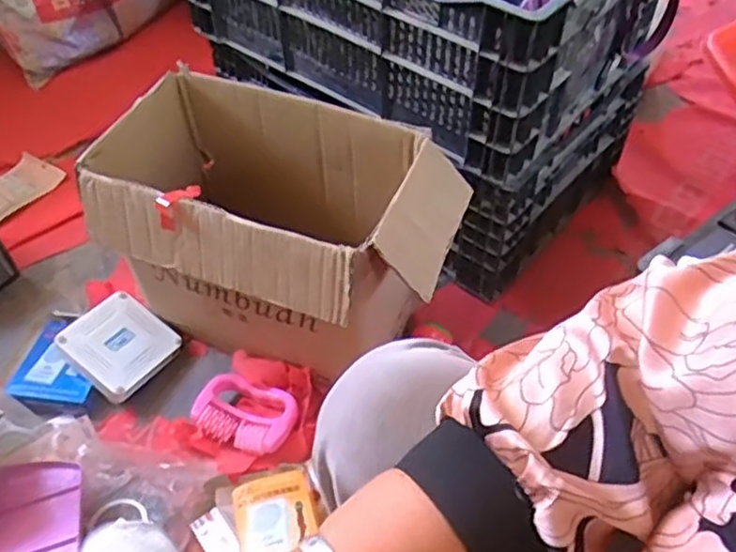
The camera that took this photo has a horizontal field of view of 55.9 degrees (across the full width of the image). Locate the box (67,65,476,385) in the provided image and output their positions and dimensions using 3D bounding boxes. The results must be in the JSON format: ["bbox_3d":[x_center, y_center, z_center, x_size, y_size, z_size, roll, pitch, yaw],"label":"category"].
[{"bbox_3d":[-0.114,-0.047,0.892,0.433,0.268,0.238,17,52,16],"label":"box"}]

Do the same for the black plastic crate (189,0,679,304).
[{"bbox_3d":[0.071,-0.397,1.093,0.646,0.401,0.435,33,57,26],"label":"black plastic crate"}]

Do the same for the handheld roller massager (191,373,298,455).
[{"bbox_3d":[-0.161,0.179,0.909,0.129,0.026,0.086,16,52,15],"label":"handheld roller massager"}]

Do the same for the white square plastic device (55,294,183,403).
[{"bbox_3d":[-0.343,0.093,0.964,0.126,0.018,0.126,41,50,6],"label":"white square plastic device"}]

